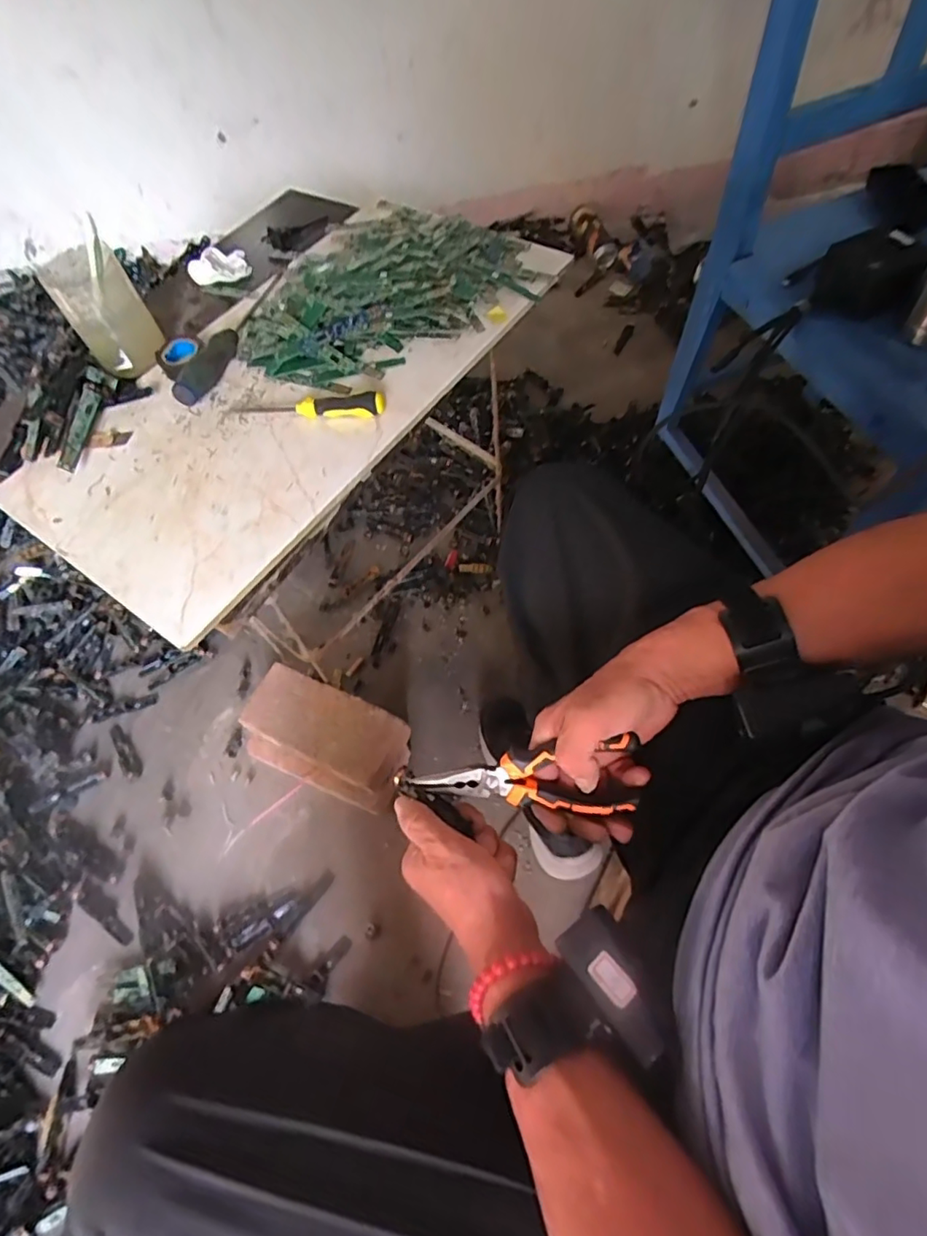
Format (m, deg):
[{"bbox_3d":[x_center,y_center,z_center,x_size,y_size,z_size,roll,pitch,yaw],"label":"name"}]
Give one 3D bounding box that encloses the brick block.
[{"bbox_3d":[-0.200,0.176,0.847,0.240,0.078,0.129,18,64,16],"label":"brick block"}]

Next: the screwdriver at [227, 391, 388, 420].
[{"bbox_3d":[-0.158,-0.218,0.585,0.160,0.023,0.029,1,60,7],"label":"screwdriver"}]

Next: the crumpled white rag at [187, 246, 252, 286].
[{"bbox_3d":[-0.309,-0.445,0.725,0.073,0.021,0.055,-26,61,-9],"label":"crumpled white rag"}]

